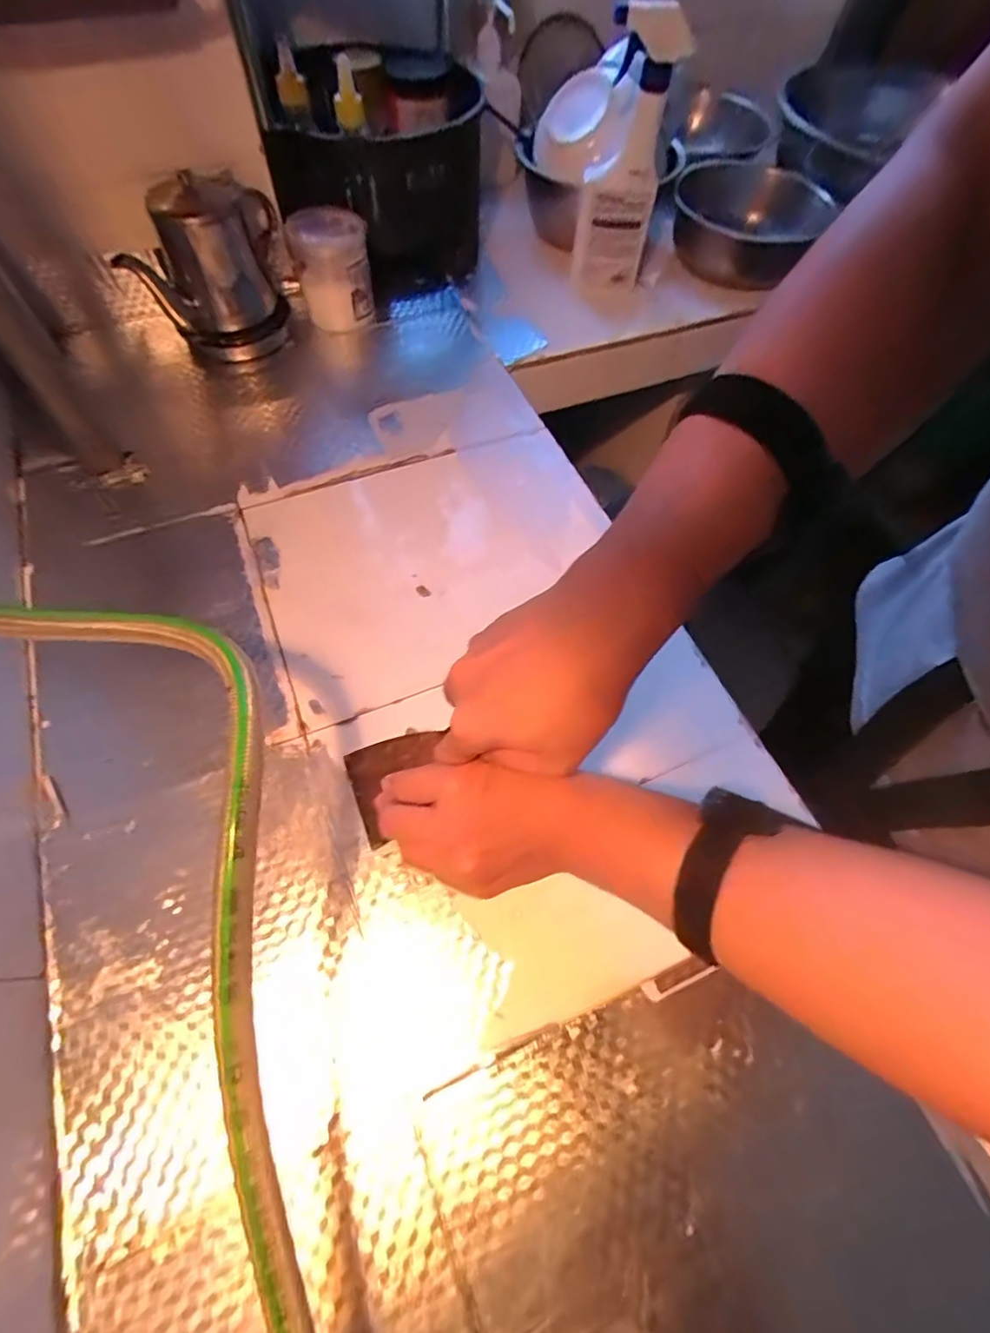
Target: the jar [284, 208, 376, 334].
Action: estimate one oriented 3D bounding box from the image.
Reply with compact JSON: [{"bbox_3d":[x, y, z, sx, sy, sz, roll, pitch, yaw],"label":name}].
[{"bbox_3d":[-0.194,-0.473,0.657,0.085,0.092,0.088,2,62,-3],"label":"jar"}]

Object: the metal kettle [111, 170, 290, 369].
[{"bbox_3d":[-0.303,-0.431,0.601,0.178,0.145,0.119,-31,68,-18],"label":"metal kettle"}]

